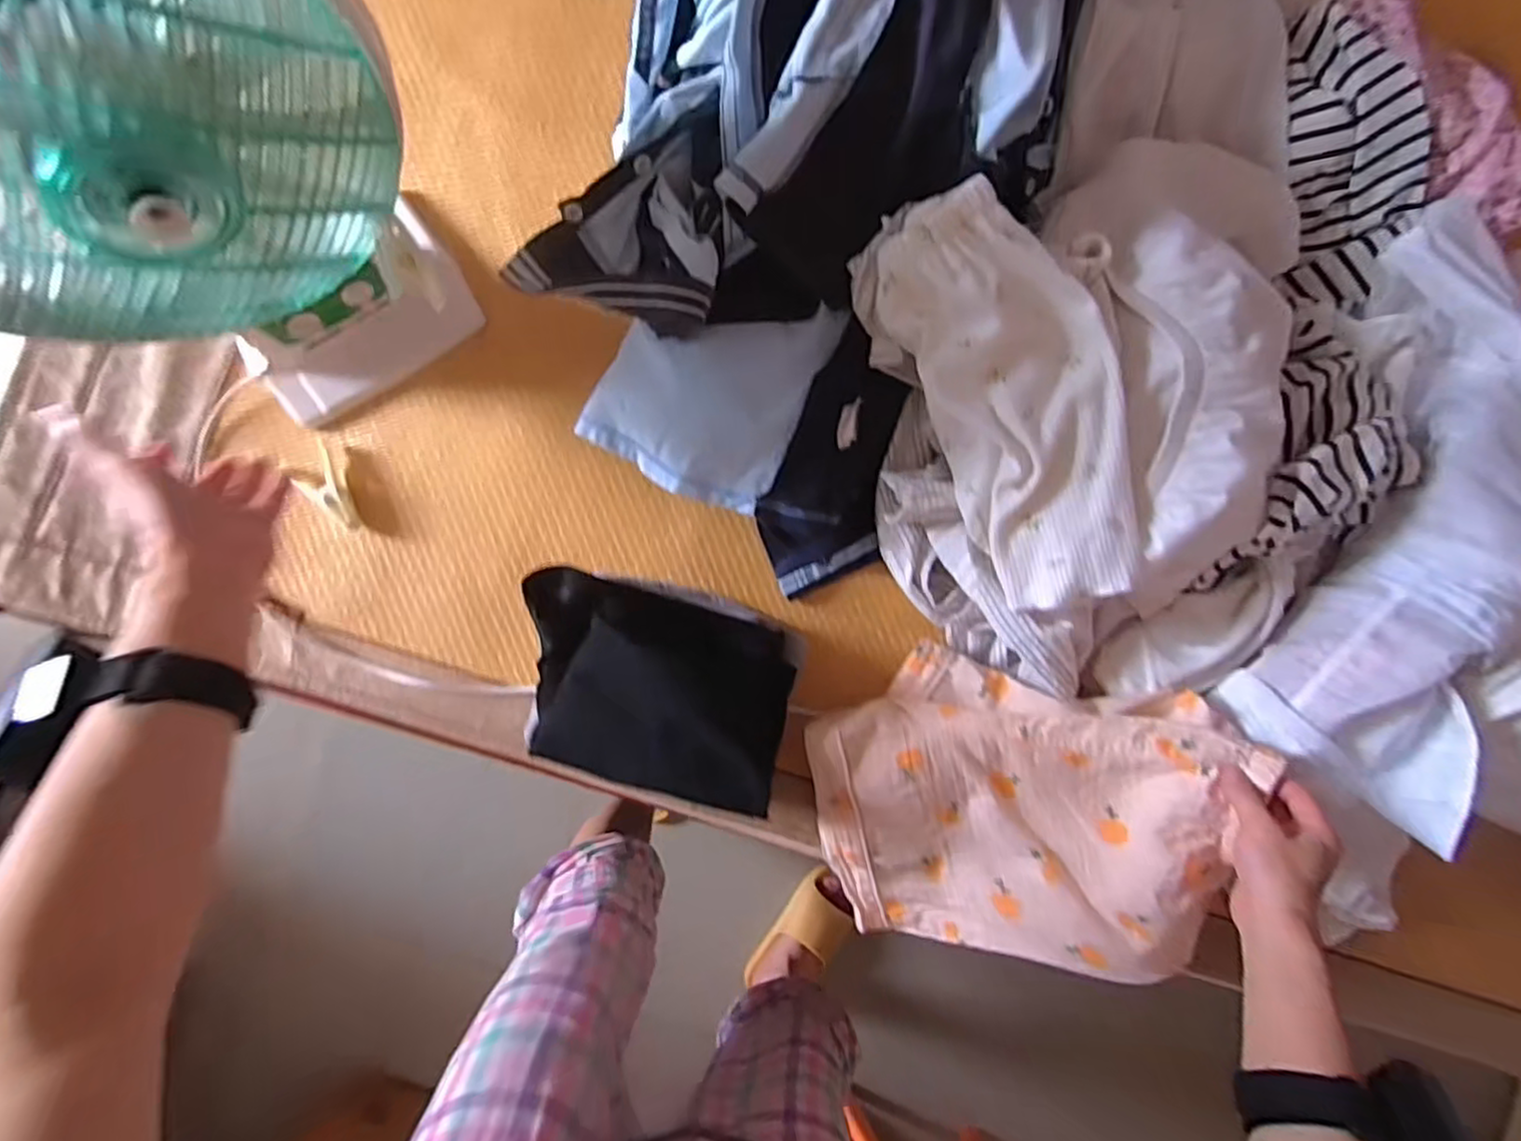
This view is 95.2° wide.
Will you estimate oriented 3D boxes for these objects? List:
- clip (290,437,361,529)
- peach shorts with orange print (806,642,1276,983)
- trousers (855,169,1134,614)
[{"bbox_3d":[-0.393,-0.072,0.622,0.035,0.024,0.082,-26,93,-1],"label":"clip"},{"bbox_3d":[0.204,0.214,0.581,0.319,0.126,0.256,9,91,-3],"label":"peach shorts with orange print"},{"bbox_3d":[0.192,-0.125,0.512,0.129,0.079,0.300,-28,93,-1],"label":"trousers"}]

